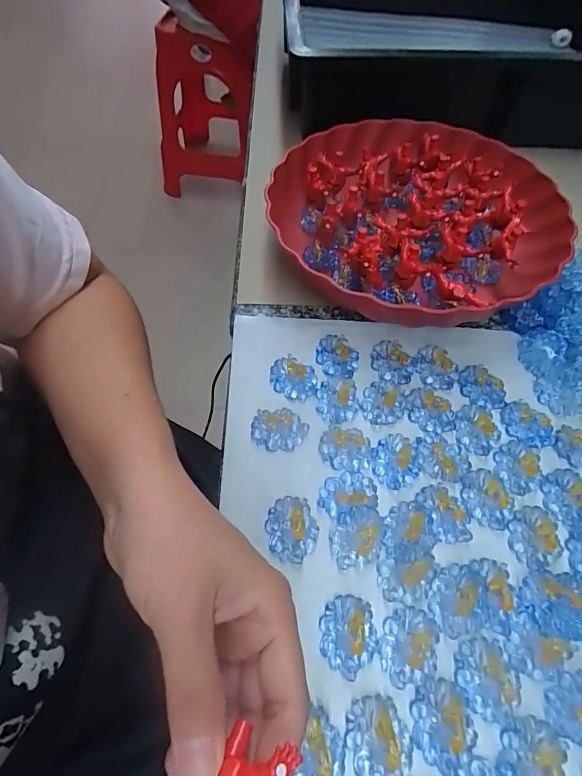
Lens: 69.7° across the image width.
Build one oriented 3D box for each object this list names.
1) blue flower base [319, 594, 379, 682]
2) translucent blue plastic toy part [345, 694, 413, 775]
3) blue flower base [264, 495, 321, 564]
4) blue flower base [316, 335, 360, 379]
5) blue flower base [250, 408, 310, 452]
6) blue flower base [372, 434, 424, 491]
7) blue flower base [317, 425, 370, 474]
[{"bbox_3d":[0.031,0.133,0.224,0.030,0.011,0.037,0,59,1],"label":"blue flower base"},{"bbox_3d":[0.043,0.170,0.200,0.029,0.012,0.035,-15,60,-8],"label":"translucent blue plastic toy part"},{"bbox_3d":[0.000,0.086,0.255,0.030,0.004,0.036,-21,61,-11],"label":"blue flower base"},{"bbox_3d":[0.035,-0.024,0.318,0.029,0.008,0.035,-40,67,-20],"label":"blue flower base"},{"bbox_3d":[-0.008,0.027,0.288,0.038,0.009,0.030,2,60,2],"label":"blue flower base"},{"bbox_3d":[0.071,0.048,0.277,0.031,0.004,0.037,12,60,8],"label":"blue flower base"},{"bbox_3d":[0.036,0.039,0.280,0.034,0.008,0.030,10,60,7],"label":"blue flower base"}]

